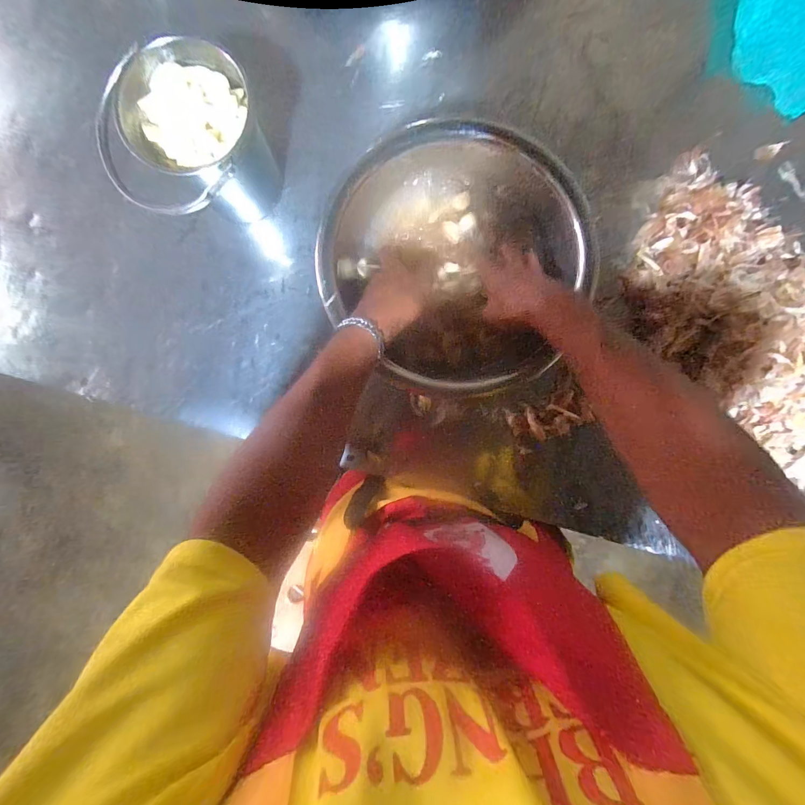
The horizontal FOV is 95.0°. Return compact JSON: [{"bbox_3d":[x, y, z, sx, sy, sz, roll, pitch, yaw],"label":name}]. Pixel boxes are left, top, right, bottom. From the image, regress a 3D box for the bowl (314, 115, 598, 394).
[{"bbox_3d":[0.060,-0.166,0.435,0.265,0.098,0.269,0,90,1],"label":"bowl"}]

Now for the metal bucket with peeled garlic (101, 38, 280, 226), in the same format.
[{"bbox_3d":[-0.234,-0.284,0.426,0.152,0.141,0.152,0,90,1],"label":"metal bucket with peeled garlic"}]

